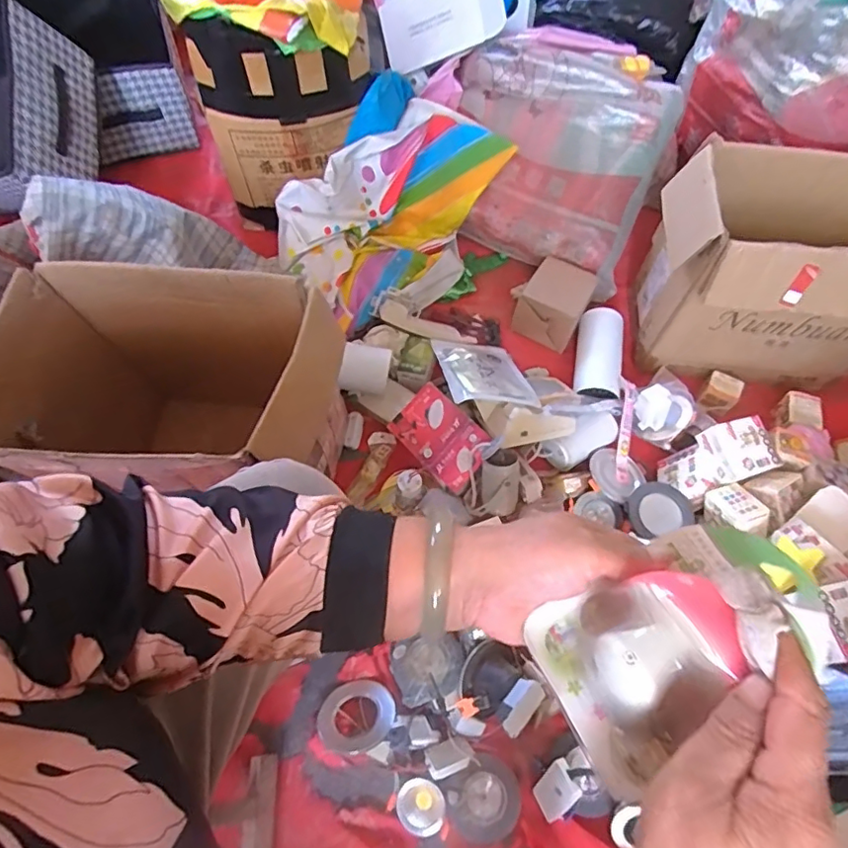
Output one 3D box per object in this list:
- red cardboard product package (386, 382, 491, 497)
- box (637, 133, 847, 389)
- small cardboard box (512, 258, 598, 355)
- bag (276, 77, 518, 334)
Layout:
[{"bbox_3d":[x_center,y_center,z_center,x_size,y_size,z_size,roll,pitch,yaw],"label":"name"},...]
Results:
[{"bbox_3d":[0.025,0.019,0.867,0.159,0.014,0.104,44,99,24],"label":"red cardboard product package"},{"bbox_3d":[0.589,-0.246,0.914,0.431,0.298,0.248,6,61,2],"label":"box"},{"bbox_3d":[0.236,-0.222,1.022,0.119,0.086,0.123,26,63,13],"label":"small cardboard box"},{"bbox_3d":[-0.069,-0.412,1.028,0.415,0.189,0.309,-37,68,-20],"label":"bag"}]

